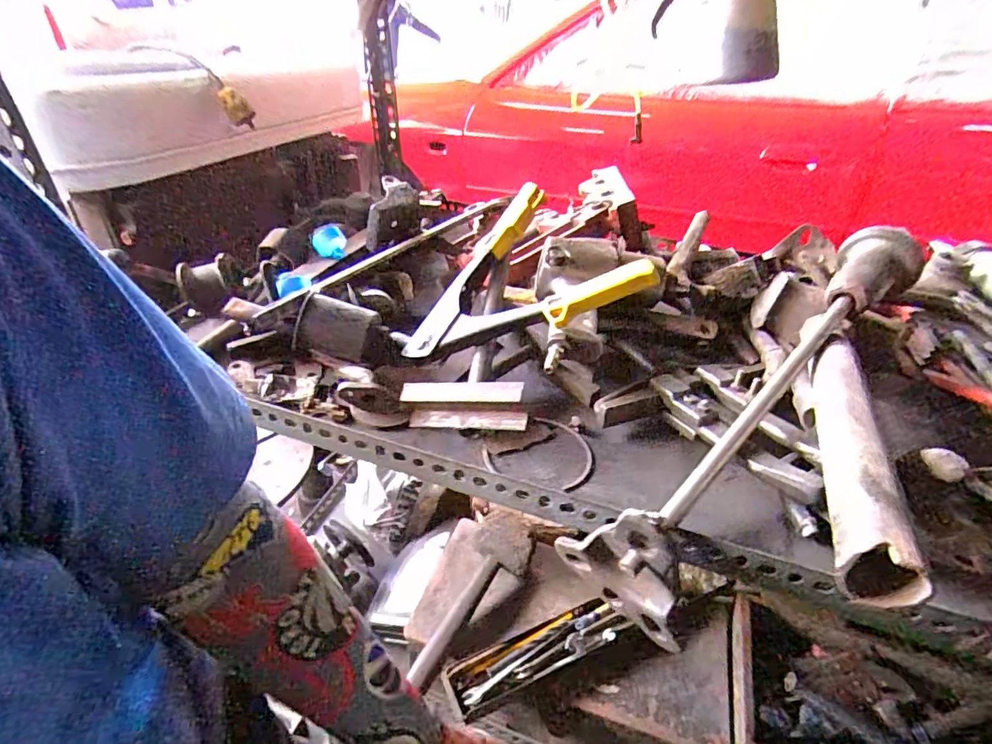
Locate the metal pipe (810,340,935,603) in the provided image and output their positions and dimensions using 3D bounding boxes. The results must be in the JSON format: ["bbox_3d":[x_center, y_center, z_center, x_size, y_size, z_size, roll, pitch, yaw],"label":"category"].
[{"bbox_3d":[0.269,0.045,0.386,0.045,0.040,0.292,18,38,17],"label":"metal pipe"}]

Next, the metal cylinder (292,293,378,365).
[{"bbox_3d":[-0.168,-0.048,0.536,0.075,0.048,0.044,13,37,12],"label":"metal cylinder"}]

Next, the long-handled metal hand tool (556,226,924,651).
[{"bbox_3d":[0.260,0.019,0.487,0.496,0.080,0.102,-40,52,-23],"label":"long-handled metal hand tool"}]

